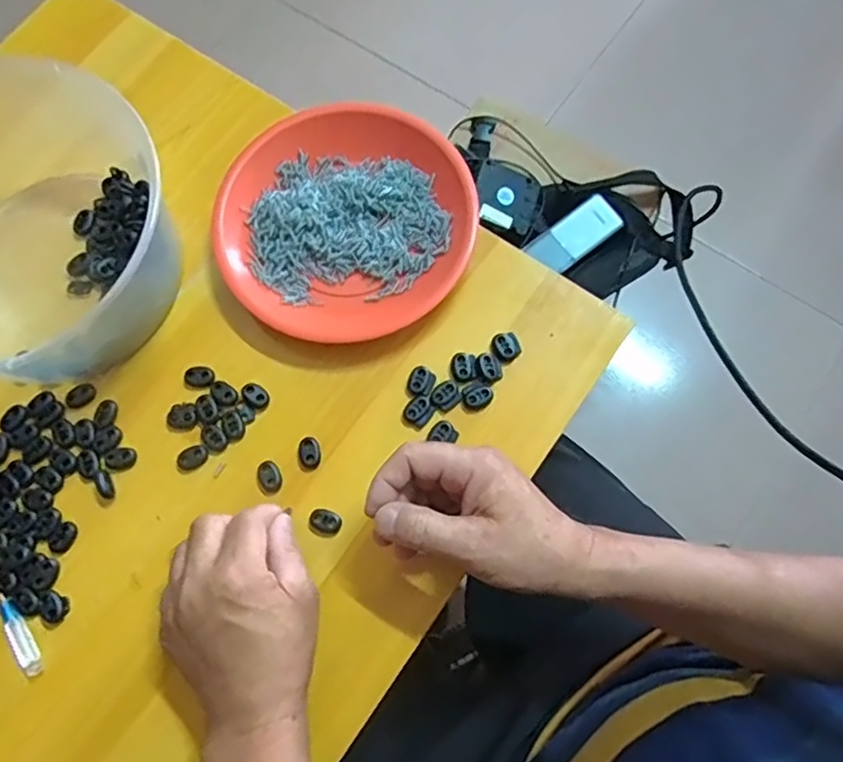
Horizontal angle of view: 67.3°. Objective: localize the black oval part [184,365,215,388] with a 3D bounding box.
[{"bbox_3d":[-0.162,-0.003,0.462,0.022,0.004,0.016,0,74,2],"label":"black oval part"}]

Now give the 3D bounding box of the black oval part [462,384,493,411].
[{"bbox_3d":[0.040,0.010,0.450,0.022,0.004,0.019,-25,74,-5],"label":"black oval part"}]

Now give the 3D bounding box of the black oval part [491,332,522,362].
[{"bbox_3d":[0.062,-0.025,0.462,0.021,0.005,0.021,-14,74,-2],"label":"black oval part"}]

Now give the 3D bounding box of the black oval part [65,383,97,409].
[{"bbox_3d":[-0.250,0.010,0.463,0.022,0.004,0.017,-38,76,-9],"label":"black oval part"}]

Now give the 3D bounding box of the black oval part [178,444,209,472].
[{"bbox_3d":[-0.162,0.055,0.448,0.021,0.005,0.015,-39,76,-9],"label":"black oval part"}]

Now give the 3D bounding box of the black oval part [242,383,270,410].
[{"bbox_3d":[-0.120,0.010,0.456,0.016,0.006,0.021,-42,77,-9],"label":"black oval part"}]

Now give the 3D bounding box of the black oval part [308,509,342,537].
[{"bbox_3d":[-0.066,0.097,0.432,0.022,0.004,0.017,19,75,7],"label":"black oval part"}]

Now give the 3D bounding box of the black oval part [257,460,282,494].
[{"bbox_3d":[-0.106,0.067,0.441,0.015,0.008,0.022,-25,74,-5],"label":"black oval part"}]

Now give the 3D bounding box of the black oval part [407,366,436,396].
[{"bbox_3d":[0.000,0.000,0.455,0.018,0.004,0.020,15,75,6],"label":"black oval part"}]

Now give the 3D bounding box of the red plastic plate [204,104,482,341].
[{"bbox_3d":[-0.058,-0.121,0.478,0.193,0.028,0.172,-10,74,-1],"label":"red plastic plate"}]

